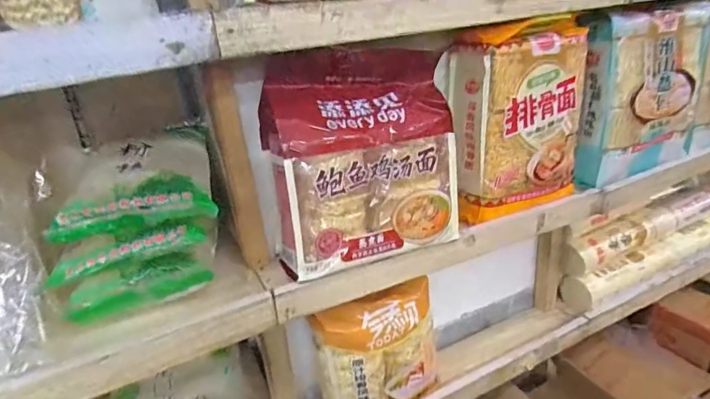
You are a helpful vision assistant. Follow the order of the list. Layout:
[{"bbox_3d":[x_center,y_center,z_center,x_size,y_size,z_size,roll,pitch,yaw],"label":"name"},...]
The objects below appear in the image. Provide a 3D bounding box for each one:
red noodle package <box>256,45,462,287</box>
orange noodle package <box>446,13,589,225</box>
[{"bbox_3d":[0.011,-0.053,0.523,0.219,0.228,0.098,-13,24,-15],"label":"red noodle package"},{"bbox_3d":[0.219,-0.116,0.628,0.198,0.247,0.081,-16,24,-21],"label":"orange noodle package"}]

